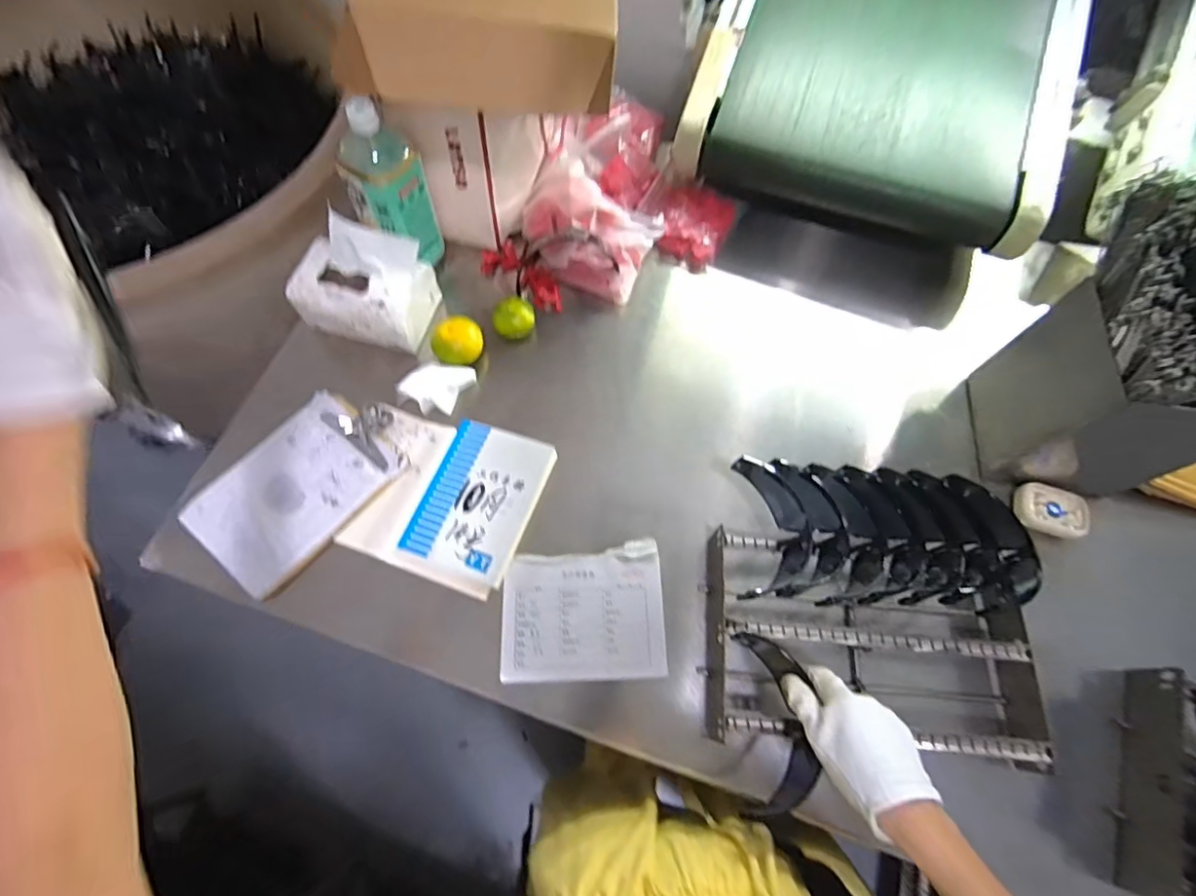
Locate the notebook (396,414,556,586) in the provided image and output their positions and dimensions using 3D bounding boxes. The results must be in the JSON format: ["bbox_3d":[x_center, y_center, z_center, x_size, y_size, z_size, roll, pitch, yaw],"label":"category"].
[{"bbox_3d":[-0.135,0.057,0.628,0.126,0.025,0.170,19,69,7],"label":"notebook"}]

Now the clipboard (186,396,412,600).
[{"bbox_3d":[-0.344,0.039,0.635,0.150,0.015,0.231,38,72,14],"label":"clipboard"}]

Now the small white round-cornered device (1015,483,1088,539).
[{"bbox_3d":[0.542,0.075,0.652,0.070,0.021,0.057,10,68,4],"label":"small white round-cornered device"}]

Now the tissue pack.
[{"bbox_3d":[-0.291,-0.202,0.680,0.142,0.157,0.109,19,69,7],"label":"tissue pack"}]

